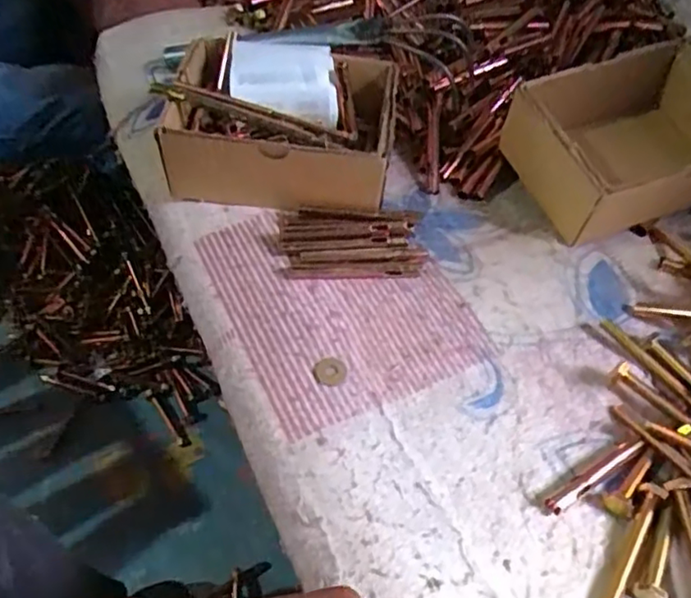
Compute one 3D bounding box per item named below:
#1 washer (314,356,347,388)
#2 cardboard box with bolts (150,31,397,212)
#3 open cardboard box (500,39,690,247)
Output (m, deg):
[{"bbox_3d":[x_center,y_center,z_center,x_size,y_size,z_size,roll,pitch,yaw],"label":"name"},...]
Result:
[{"bbox_3d":[-0.010,0.050,0.434,0.023,0.004,0.021,3,49,-3],"label":"washer"},{"bbox_3d":[-0.055,-0.153,0.535,0.182,0.093,0.136,7,49,0],"label":"cardboard box with bolts"},{"bbox_3d":[0.254,-0.134,0.552,0.193,0.104,0.132,-16,53,-18],"label":"open cardboard box"}]

